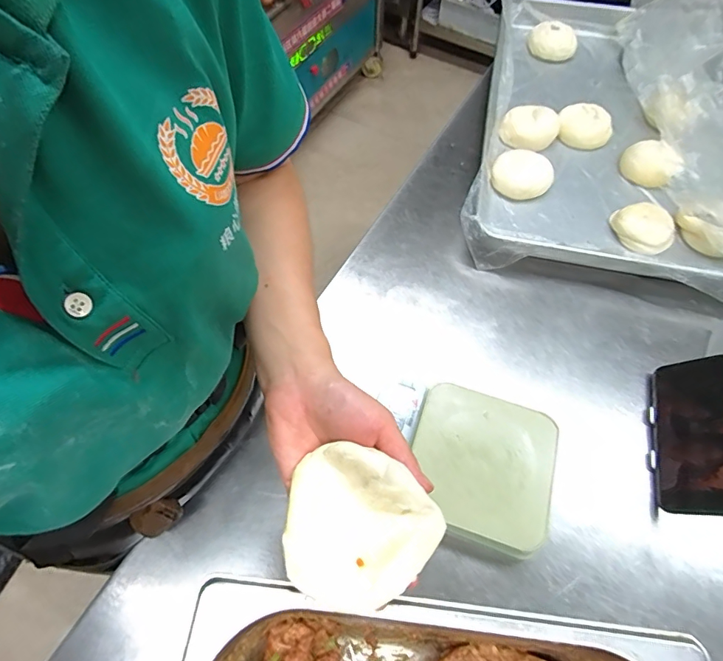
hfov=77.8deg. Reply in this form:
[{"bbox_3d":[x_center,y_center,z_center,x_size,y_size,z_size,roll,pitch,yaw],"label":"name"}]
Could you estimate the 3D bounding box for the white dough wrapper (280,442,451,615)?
[{"bbox_3d":[-0.006,0.126,0.286,0.094,0.015,0.092,36,81,11],"label":"white dough wrapper"}]

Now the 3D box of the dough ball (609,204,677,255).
[{"bbox_3d":[0.388,-0.141,0.622,0.082,0.023,0.084,0,61,-1],"label":"dough ball"}]

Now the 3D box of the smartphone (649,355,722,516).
[{"bbox_3d":[0.337,0.103,0.454,0.008,0.081,0.154,30,59,-24],"label":"smartphone"}]

